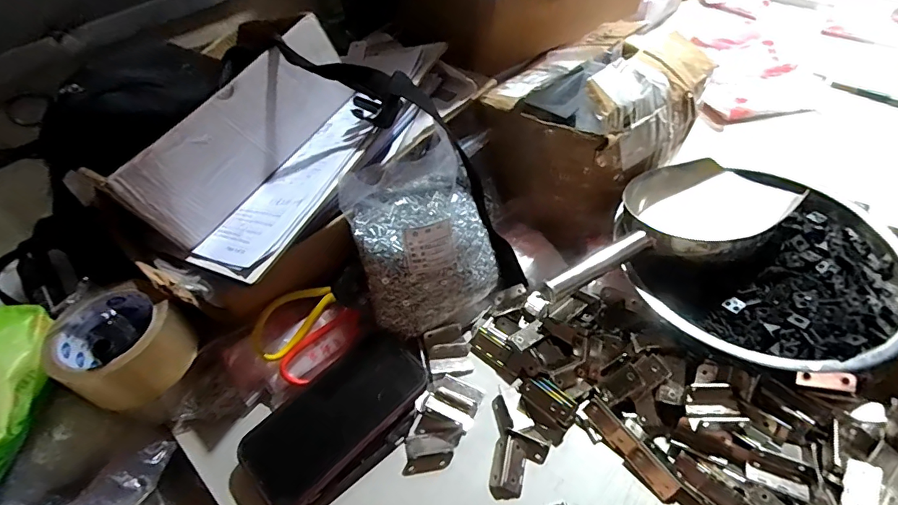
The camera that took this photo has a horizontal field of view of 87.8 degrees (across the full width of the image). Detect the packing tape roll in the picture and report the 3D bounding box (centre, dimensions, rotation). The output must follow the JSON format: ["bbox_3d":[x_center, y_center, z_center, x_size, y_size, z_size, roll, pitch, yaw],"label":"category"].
[{"bbox_3d":[-0.282,0.081,0.406,0.084,0.064,0.095,31,59,28],"label":"packing tape roll"}]

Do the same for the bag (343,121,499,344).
[{"bbox_3d":[-0.027,-0.015,0.469,0.127,0.128,0.136,-18,51,-9],"label":"bag"}]

